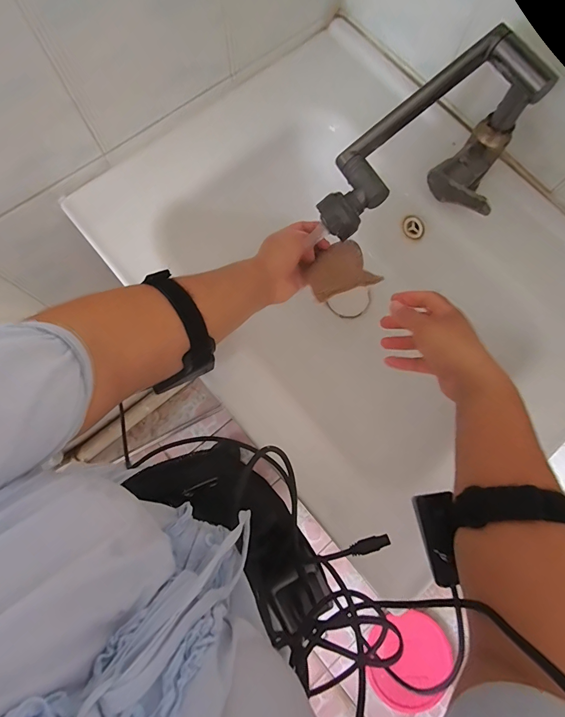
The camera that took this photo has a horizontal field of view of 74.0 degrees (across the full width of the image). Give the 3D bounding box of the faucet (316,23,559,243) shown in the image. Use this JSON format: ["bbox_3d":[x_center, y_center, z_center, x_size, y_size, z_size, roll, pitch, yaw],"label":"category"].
[{"bbox_3d":[0.141,-0.203,0.395,0.221,0.148,0.101,-30,77,-10],"label":"faucet"}]

